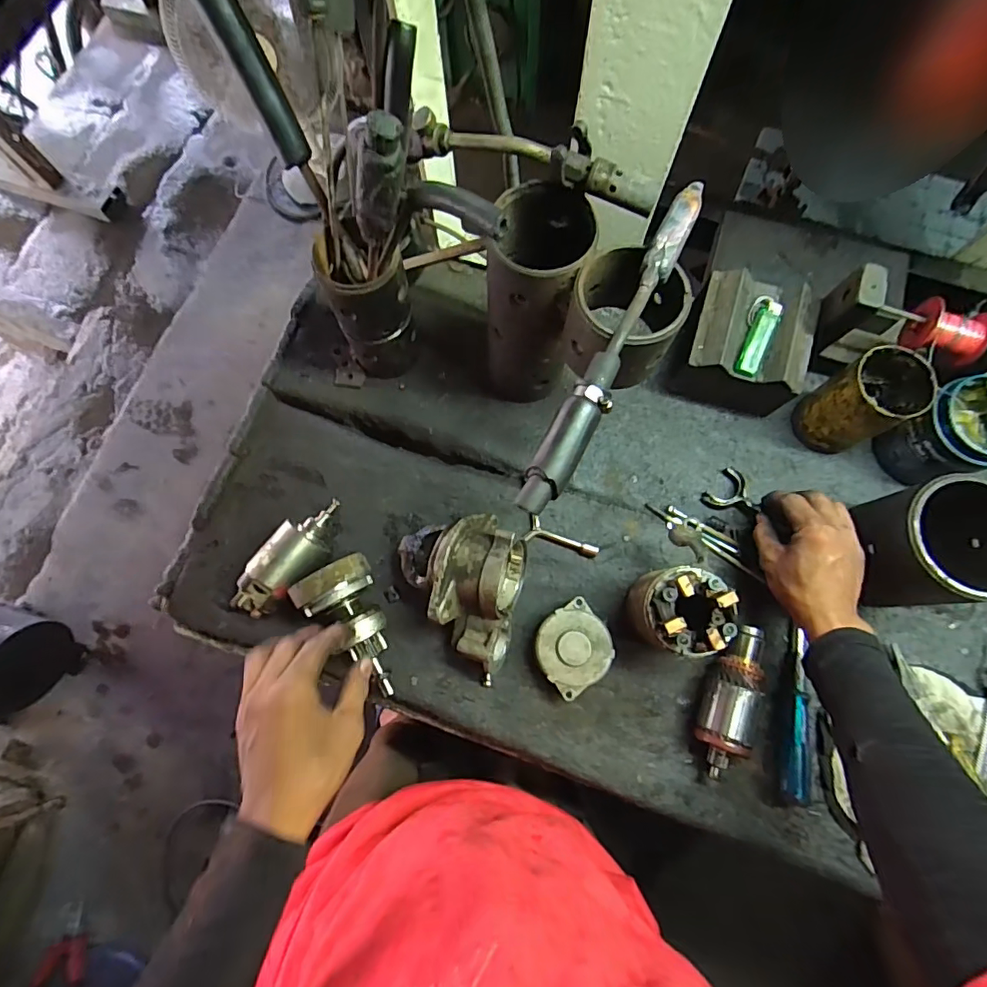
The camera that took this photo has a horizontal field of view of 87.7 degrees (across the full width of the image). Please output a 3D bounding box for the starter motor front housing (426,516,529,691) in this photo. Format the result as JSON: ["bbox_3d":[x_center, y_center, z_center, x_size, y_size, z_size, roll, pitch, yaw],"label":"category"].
[{"bbox_3d":[-0.021,0.095,0.527,0.087,0.107,0.150,8,78,18],"label":"starter motor front housing"}]

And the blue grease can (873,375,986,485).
[{"bbox_3d":[0.481,-0.062,0.541,0.090,0.095,0.084,0,75,1],"label":"blue grease can"}]

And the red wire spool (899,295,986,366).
[{"bbox_3d":[0.446,-0.157,0.505,0.065,0.046,0.053,12,75,4],"label":"red wire spool"}]

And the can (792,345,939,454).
[{"bbox_3d":[0.391,-0.096,0.548,0.083,0.115,0.073,-21,76,-5],"label":"can"}]

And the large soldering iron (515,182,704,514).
[{"bbox_3d":[0.090,-0.108,0.365,0.028,0.024,0.272,28,77,8],"label":"large soldering iron"}]

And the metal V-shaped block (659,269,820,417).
[{"bbox_3d":[0.275,-0.159,0.575,0.124,0.097,0.125,15,76,5],"label":"metal V-shaped block"}]

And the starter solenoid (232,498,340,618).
[{"bbox_3d":[-0.217,0.070,0.557,0.052,0.048,0.140,42,80,11],"label":"starter solenoid"}]

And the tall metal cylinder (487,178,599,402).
[{"bbox_3d":[0.039,-0.179,0.502,0.086,0.210,0.091,0,75,1],"label":"tall metal cylinder"}]

